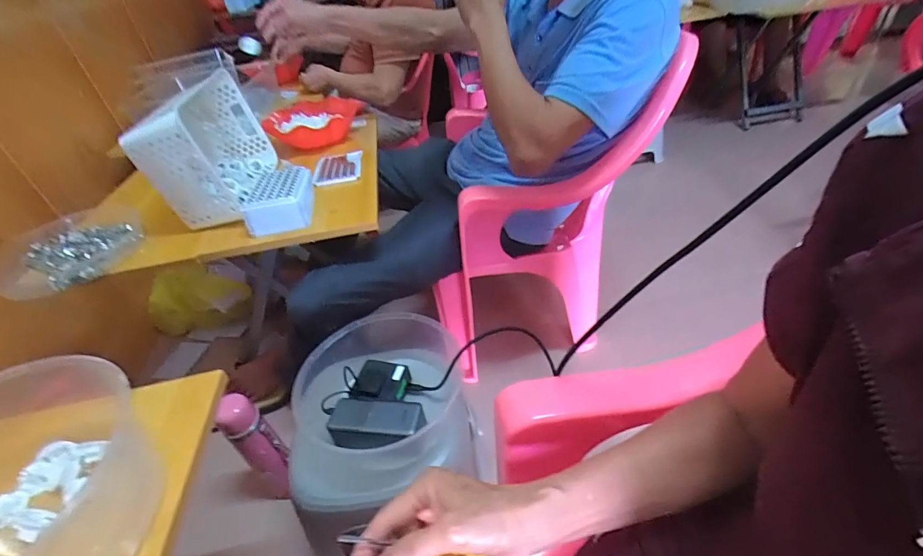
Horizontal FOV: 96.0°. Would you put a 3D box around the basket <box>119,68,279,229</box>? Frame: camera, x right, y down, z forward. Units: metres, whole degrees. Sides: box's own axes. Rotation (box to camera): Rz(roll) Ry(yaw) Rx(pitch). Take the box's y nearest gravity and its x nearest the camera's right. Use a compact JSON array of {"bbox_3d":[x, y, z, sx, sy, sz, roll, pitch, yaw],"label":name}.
[{"bbox_3d":[-0.463,-0.235,0.777,0.144,0.189,0.303,-14,39,-7],"label":"basket"}]

